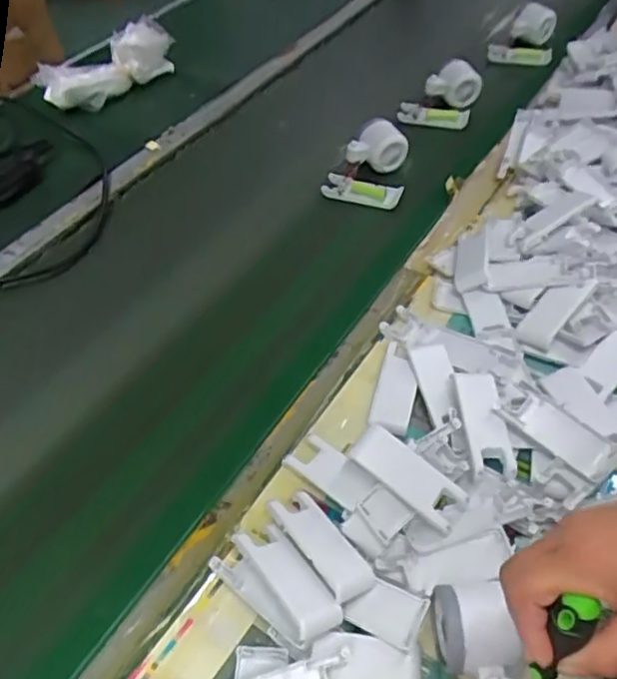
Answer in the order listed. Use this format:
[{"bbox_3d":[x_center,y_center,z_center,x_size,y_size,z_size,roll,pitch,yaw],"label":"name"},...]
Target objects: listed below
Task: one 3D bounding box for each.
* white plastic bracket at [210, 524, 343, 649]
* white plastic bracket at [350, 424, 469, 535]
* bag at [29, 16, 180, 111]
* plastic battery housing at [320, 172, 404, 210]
[{"bbox_3d":[-0.022,0.183,0.482,0.104,0.021,0.054,35,60,28],"label":"white plastic bracket"},{"bbox_3d":[0.083,0.111,0.520,0.099,0.010,0.041,39,60,9],"label":"white plastic bracket"},{"bbox_3d":[-0.314,-0.423,0.992,0.223,0.087,0.081,-19,52,-12],"label":"bag"},{"bbox_3d":[0.074,-0.200,0.840,0.108,0.027,0.028,16,52,15],"label":"plastic battery housing"}]

